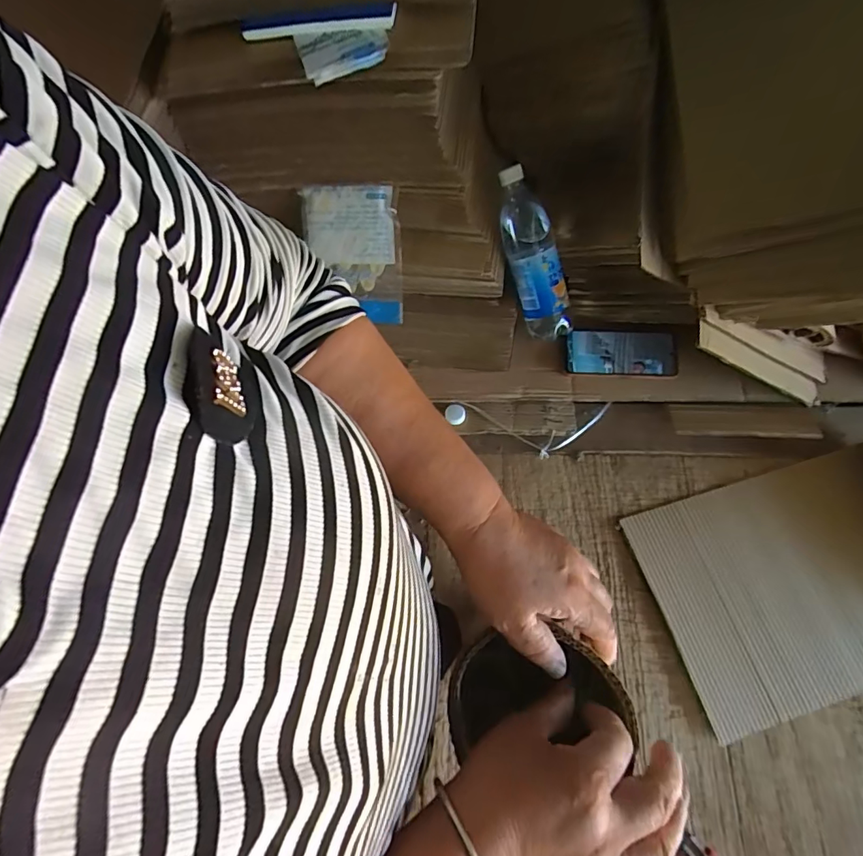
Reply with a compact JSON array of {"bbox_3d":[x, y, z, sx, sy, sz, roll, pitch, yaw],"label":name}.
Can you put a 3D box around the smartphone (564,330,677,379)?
[{"bbox_3d":[0.277,-0.111,0.713,0.153,0.011,0.076,5,72,4],"label":"smartphone"}]

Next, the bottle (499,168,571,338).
[{"bbox_3d":[0.140,-0.231,0.669,0.068,0.060,0.229,-20,105,-4],"label":"bottle"}]

